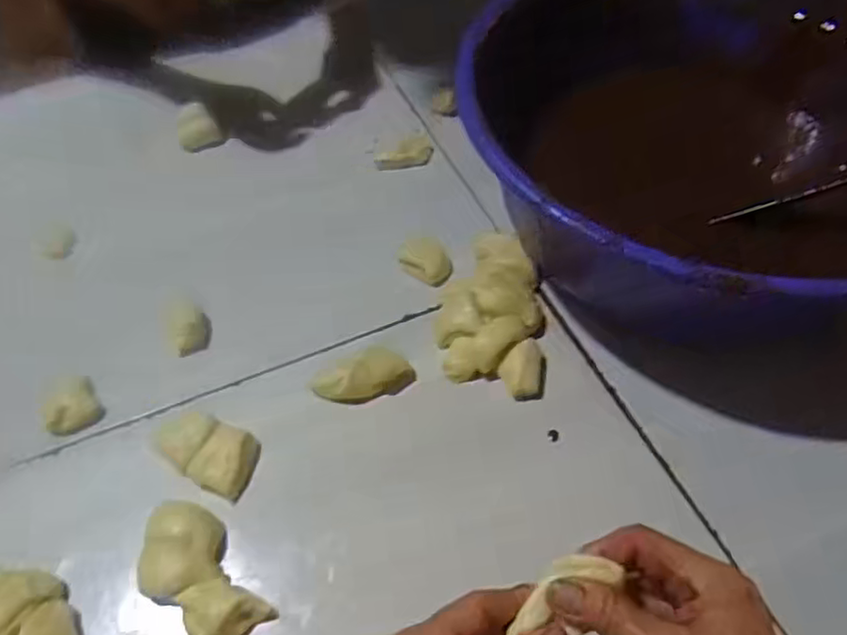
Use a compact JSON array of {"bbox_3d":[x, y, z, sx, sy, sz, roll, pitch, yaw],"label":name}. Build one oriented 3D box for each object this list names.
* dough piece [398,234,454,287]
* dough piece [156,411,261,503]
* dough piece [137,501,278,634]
[{"bbox_3d":[0.003,-0.050,0.579,0.045,0.035,0.029,-7,55,-4],"label":"dough piece"},{"bbox_3d":[-0.159,0.099,0.477,0.069,0.027,0.046,19,57,13],"label":"dough piece"},{"bbox_3d":[-0.150,0.169,0.425,0.056,0.031,0.101,-34,61,-21],"label":"dough piece"}]

